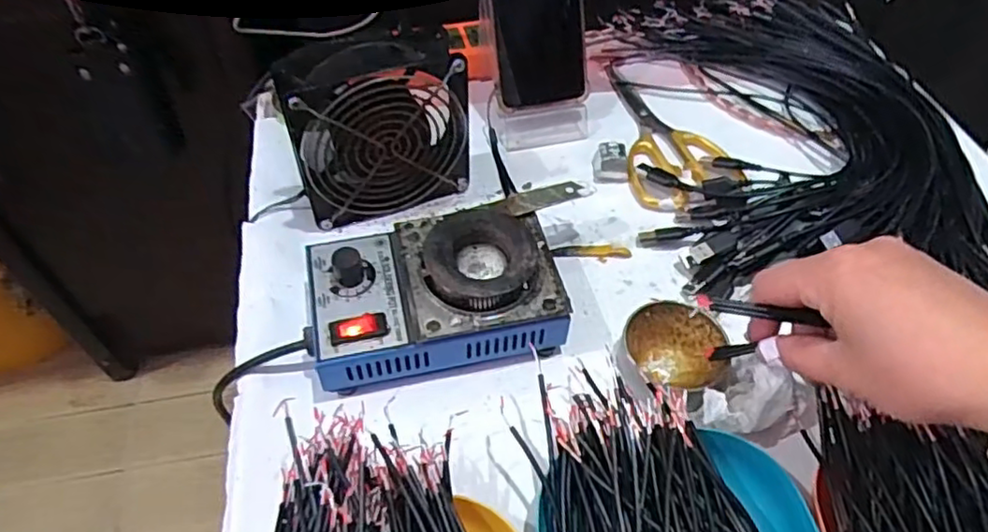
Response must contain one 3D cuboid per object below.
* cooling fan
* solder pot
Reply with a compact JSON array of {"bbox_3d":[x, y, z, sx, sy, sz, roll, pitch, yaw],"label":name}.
[{"bbox_3d":[-0.079,-0.096,0.461,0.118,0.122,0.049,-17,55,-14],"label":"cooling fan"},{"bbox_3d":[-0.036,0.019,0.410,0.152,0.063,0.105,-9,53,-9],"label":"solder pot"}]

